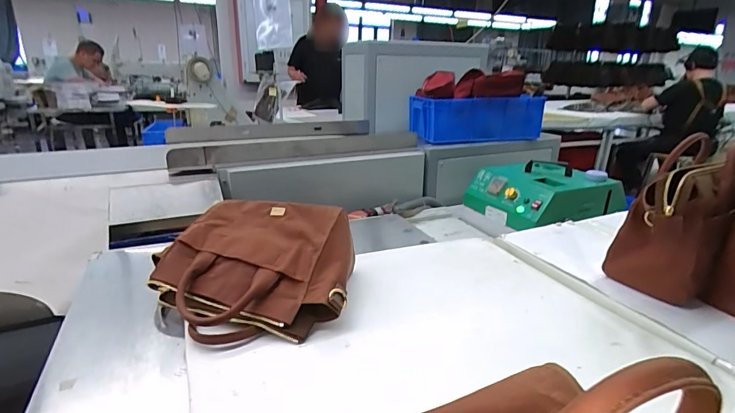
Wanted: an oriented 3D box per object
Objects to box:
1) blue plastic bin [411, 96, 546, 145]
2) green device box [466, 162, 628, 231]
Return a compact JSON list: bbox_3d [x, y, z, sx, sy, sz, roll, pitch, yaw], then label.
[{"bbox_3d":[0.446,-0.373,1.698,0.500,0.185,0.254,-2,20,-9],"label":"blue plastic bin"},{"bbox_3d":[0.531,-0.039,1.235,0.350,0.128,0.302,-4,20,-14],"label":"green device box"}]

